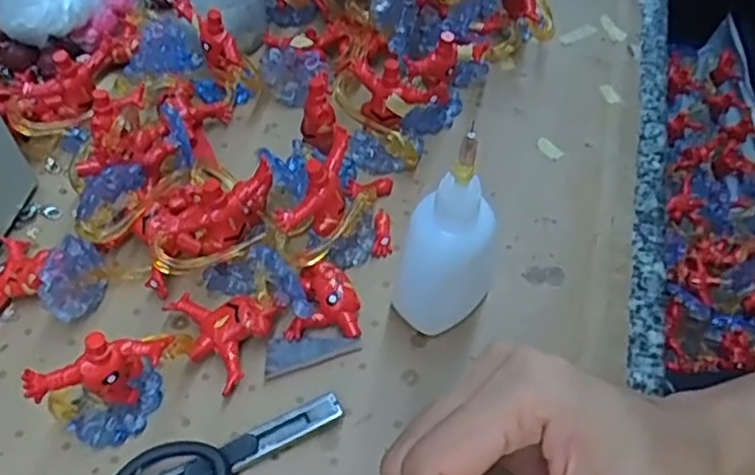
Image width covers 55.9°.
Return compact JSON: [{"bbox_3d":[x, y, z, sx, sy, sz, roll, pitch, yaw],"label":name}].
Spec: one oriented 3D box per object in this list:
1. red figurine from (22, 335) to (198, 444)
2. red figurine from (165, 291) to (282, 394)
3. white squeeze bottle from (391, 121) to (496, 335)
[{"bbox_3d":[-0.093,0.054,0.260,0.052,0.051,0.022,-22,59,-18],"label":"red figurine"},{"bbox_3d":[-0.065,0.036,0.289,0.041,0.018,0.039,25,57,13],"label":"red figurine"},{"bbox_3d":[0.029,-0.001,0.266,0.034,0.098,0.034,15,55,7],"label":"white squeeze bottle"}]

